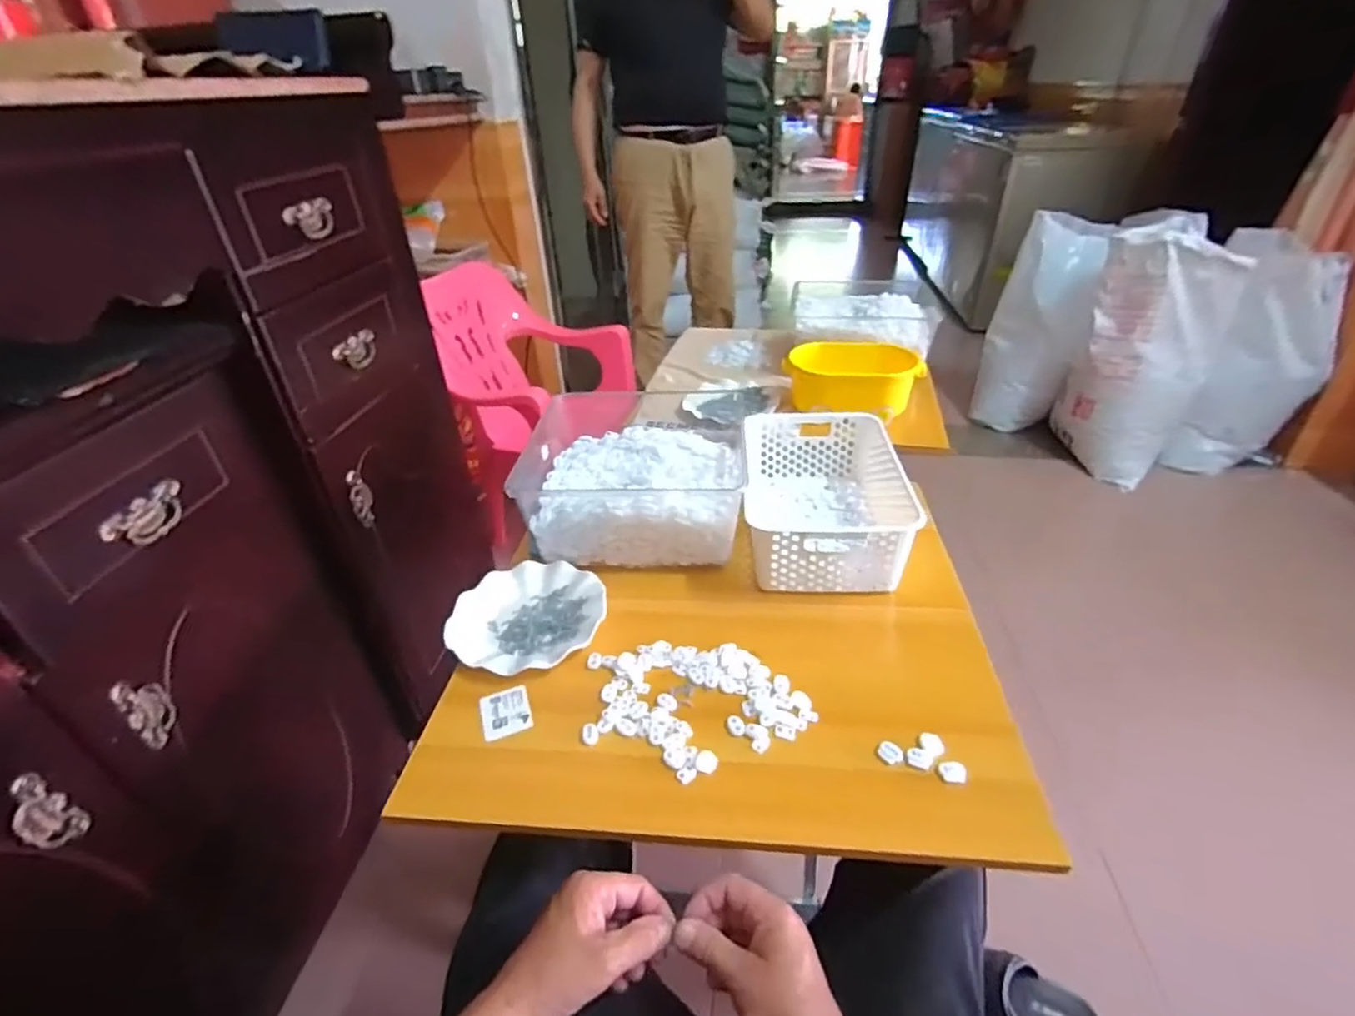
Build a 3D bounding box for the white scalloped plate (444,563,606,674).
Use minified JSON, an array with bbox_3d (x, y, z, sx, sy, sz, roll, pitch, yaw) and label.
[{"bbox_3d":[-0.182,0.130,0.766,0.181,0.022,0.181,-2,33,1],"label":"white scalloped plate"}]

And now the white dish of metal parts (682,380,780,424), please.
[{"bbox_3d":[0.100,-0.215,1.240,0.163,0.018,0.159,-27,40,-32],"label":"white dish of metal parts"}]

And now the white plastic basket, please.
[{"bbox_3d":[0.196,-0.007,0.872,0.204,0.125,0.322,-1,34,4],"label":"white plastic basket"}]

